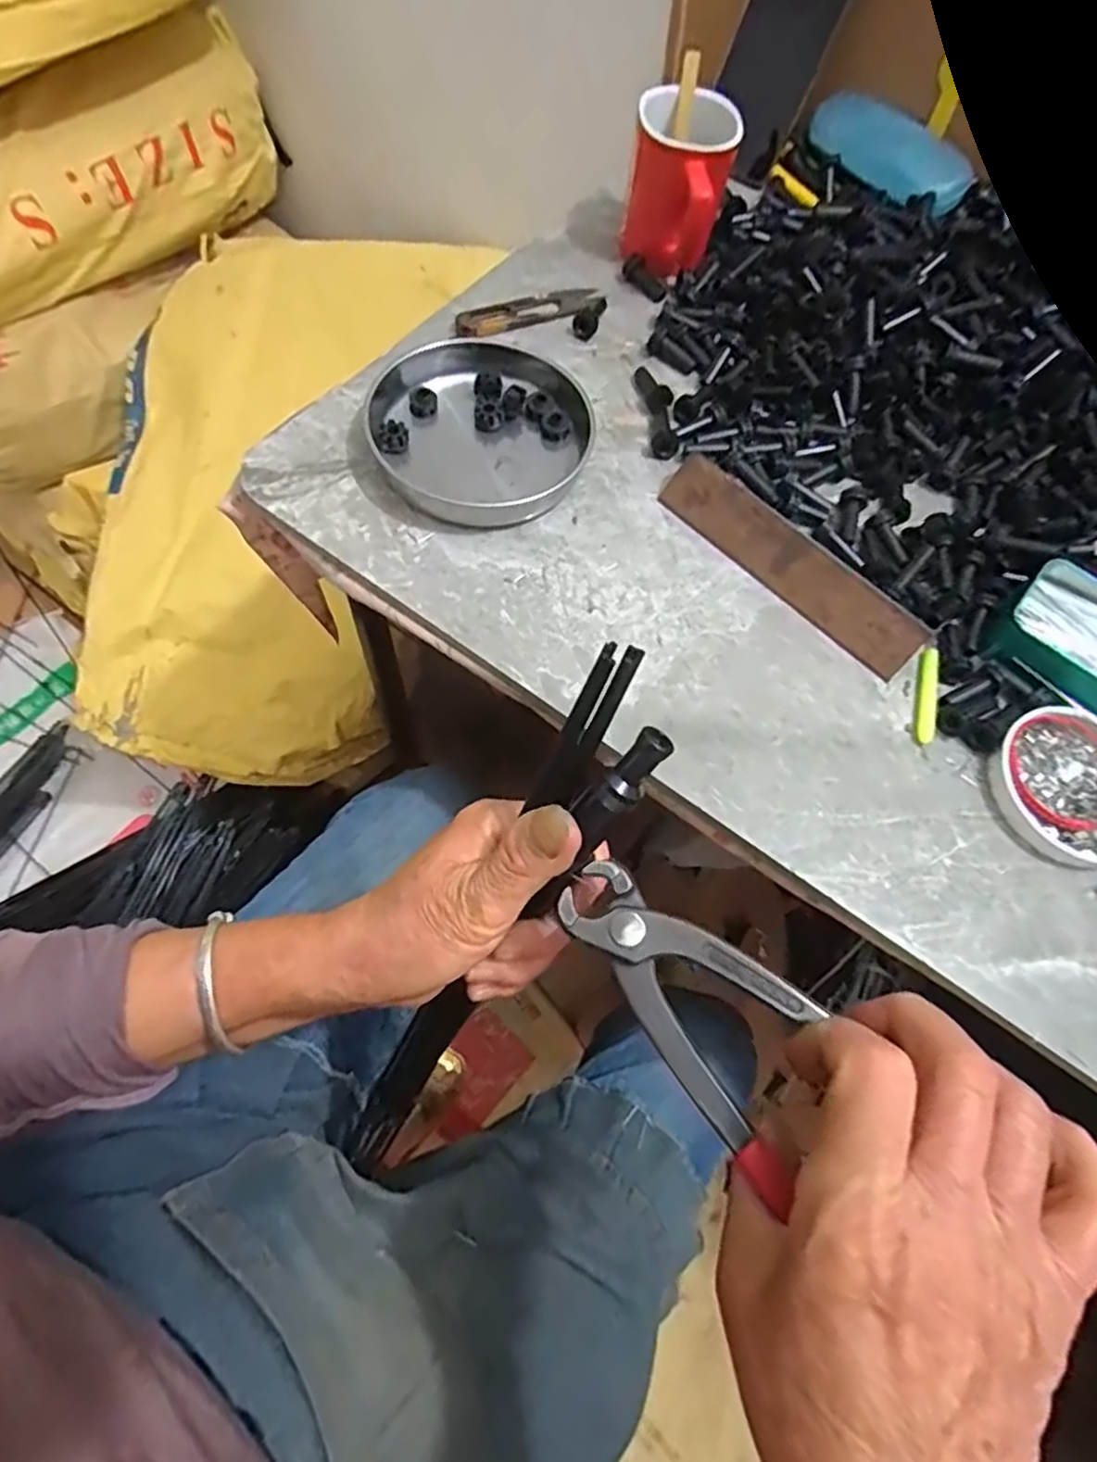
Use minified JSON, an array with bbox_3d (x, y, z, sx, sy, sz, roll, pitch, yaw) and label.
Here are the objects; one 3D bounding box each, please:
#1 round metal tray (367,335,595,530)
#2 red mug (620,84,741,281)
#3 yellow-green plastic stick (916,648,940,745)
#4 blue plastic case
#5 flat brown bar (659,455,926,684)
[{"bbox_3d":[-0.041,-0.192,0.448,0.140,0.033,0.141,-5,70,-4],"label":"round metal tray"},{"bbox_3d":[0.091,-0.396,0.500,0.071,0.080,0.107,13,66,0],"label":"red mug"},{"bbox_3d":[0.222,-0.022,0.402,0.010,0.005,0.061,14,70,3],"label":"yellow-green plastic stick"},{"bbox_3d":[0.285,-0.476,0.565,0.071,0.034,0.149,-36,75,-13],"label":"blue plastic case"},{"bbox_3d":[0.145,-0.102,0.416,0.178,0.008,0.036,43,112,13],"label":"flat brown bar"}]

